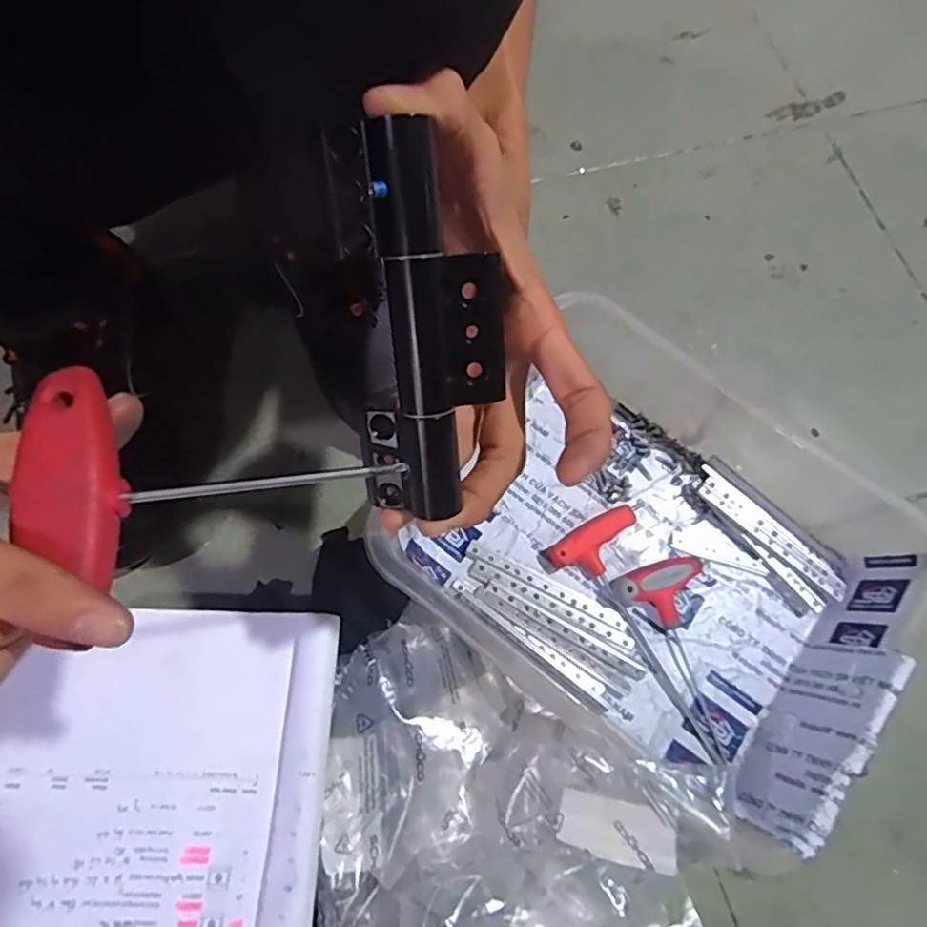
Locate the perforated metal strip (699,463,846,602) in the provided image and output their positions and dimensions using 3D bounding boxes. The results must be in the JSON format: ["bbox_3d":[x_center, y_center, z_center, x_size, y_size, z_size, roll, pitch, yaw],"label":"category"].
[{"bbox_3d":[0.249,0.056,0.495,0.138,0.013,0.026,43,74,11],"label":"perforated metal strip"}]

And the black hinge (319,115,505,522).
[{"bbox_3d":[-0.014,-0.046,0.215,0.054,0.016,0.132,-6,111,0],"label":"black hinge"}]

